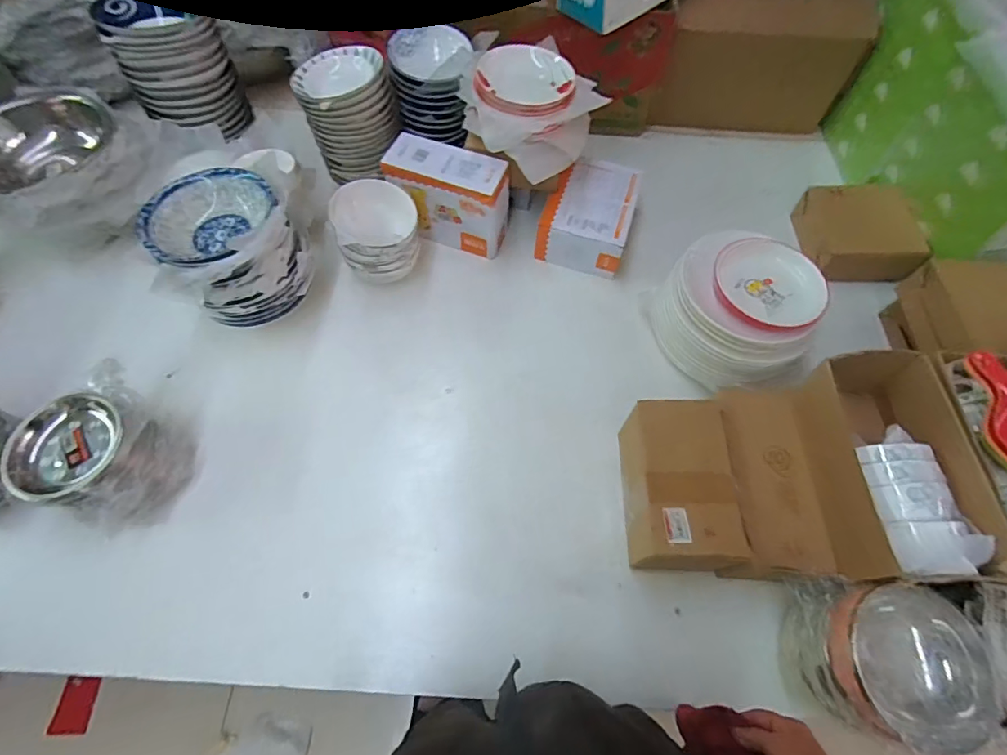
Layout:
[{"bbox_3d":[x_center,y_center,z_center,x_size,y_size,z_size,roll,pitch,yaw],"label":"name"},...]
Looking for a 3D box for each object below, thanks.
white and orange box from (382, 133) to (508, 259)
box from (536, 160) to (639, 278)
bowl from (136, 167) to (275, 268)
[{"bbox_3d":[-0.106,-0.356,0.958,0.223,0.176,0.096,16,64,6],"label":"white and orange box"},{"bbox_3d":[0.179,-0.335,1.008,0.171,0.120,0.219,16,64,6],"label":"box"},{"bbox_3d":[-0.468,-0.251,0.768,0.202,0.072,0.187,1,63,-1],"label":"bowl"}]

